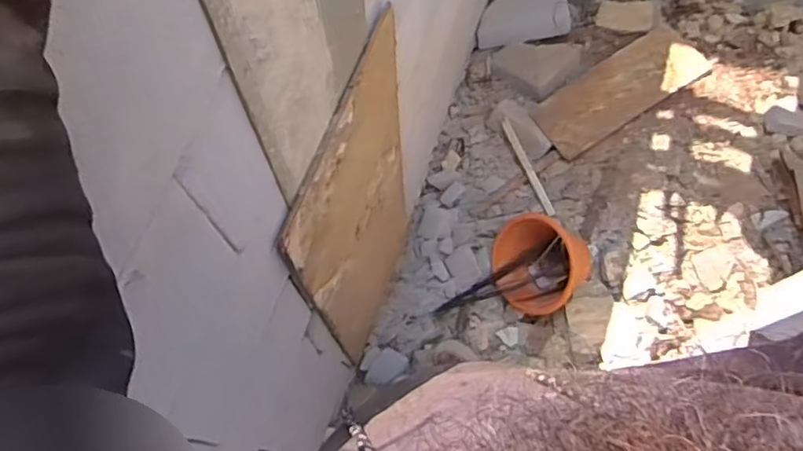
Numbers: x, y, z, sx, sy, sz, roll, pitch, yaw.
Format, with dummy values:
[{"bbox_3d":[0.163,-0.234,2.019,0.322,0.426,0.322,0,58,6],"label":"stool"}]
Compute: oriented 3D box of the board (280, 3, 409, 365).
[{"bbox_3d":[-0.066,0.019,1.240,0.019,0.905,0.397,19,70,9],"label":"board"}]

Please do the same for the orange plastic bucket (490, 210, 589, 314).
[{"bbox_3d":[0.350,0.109,1.613,0.245,0.184,0.226,-1,68,2],"label":"orange plastic bucket"}]

